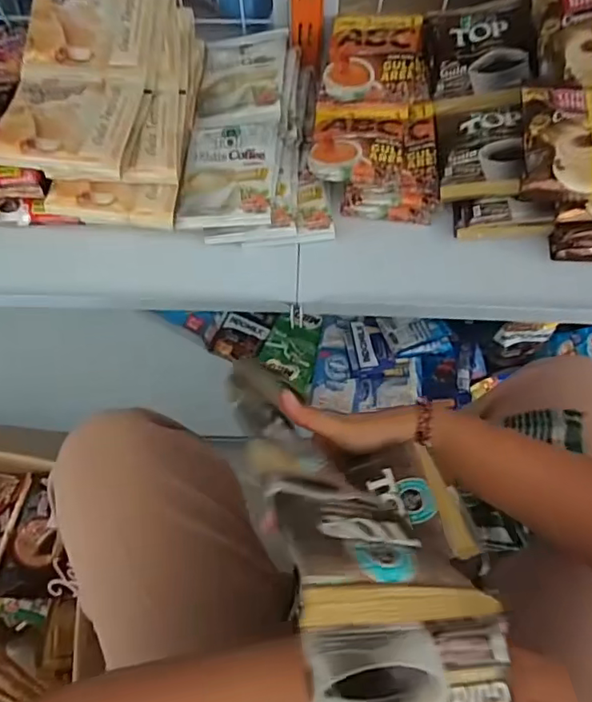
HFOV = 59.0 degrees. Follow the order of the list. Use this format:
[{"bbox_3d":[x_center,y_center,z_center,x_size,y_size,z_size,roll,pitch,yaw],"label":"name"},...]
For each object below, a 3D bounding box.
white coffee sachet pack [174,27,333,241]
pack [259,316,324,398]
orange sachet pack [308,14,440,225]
[{"bbox_3d":[-0.030,-0.208,0.495,0.131,0.046,0.220,3,71,2],"label":"white coffee sachet pack"},{"bbox_3d":[-0.009,0.000,0.842,0.081,0.019,0.123,12,71,5],"label":"pack"},{"bbox_3d":[0.071,-0.223,0.493,0.110,0.061,0.192,-1,71,0],"label":"orange sachet pack"}]

